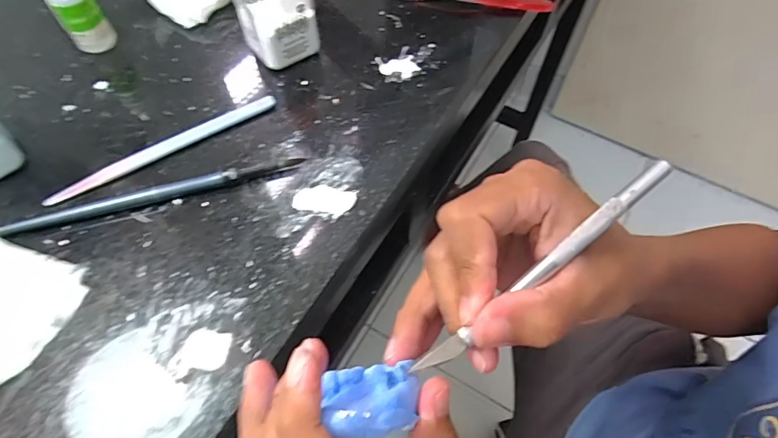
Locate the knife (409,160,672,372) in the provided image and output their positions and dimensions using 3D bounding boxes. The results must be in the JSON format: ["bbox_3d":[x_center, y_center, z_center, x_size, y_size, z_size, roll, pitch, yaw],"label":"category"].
[{"bbox_3d":[0.065,0.019,0.187,0.138,0.005,0.009,-38,66,-7],"label":"knife"}]

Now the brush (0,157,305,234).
[{"bbox_3d":[-0.132,-0.015,0.258,0.163,0.008,0.009,-13,60,-8],"label":"brush"}]

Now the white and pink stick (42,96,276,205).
[{"bbox_3d":[-0.134,-0.043,0.277,0.140,0.005,0.010,-29,64,-17],"label":"white and pink stick"}]

